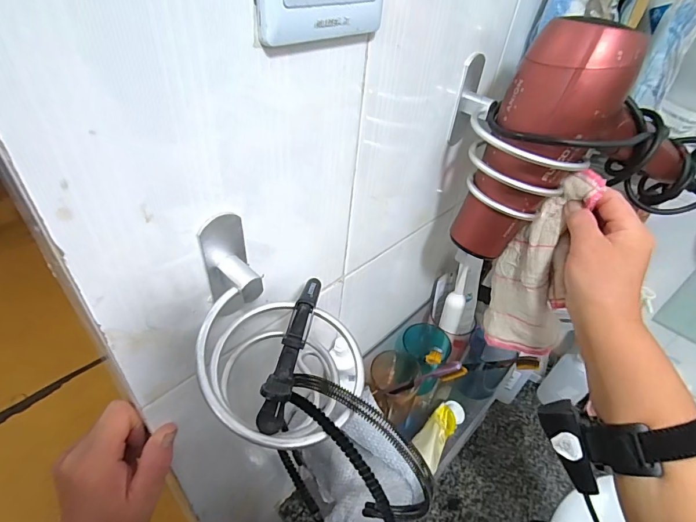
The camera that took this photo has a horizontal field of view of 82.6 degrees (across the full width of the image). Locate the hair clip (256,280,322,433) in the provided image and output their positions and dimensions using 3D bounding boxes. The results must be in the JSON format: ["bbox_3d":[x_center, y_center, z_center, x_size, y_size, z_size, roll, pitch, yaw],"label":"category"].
[{"bbox_3d":[-0.035,0.054,0.263,0.017,0.021,0.112,12,55,5],"label":"hair clip"}]

